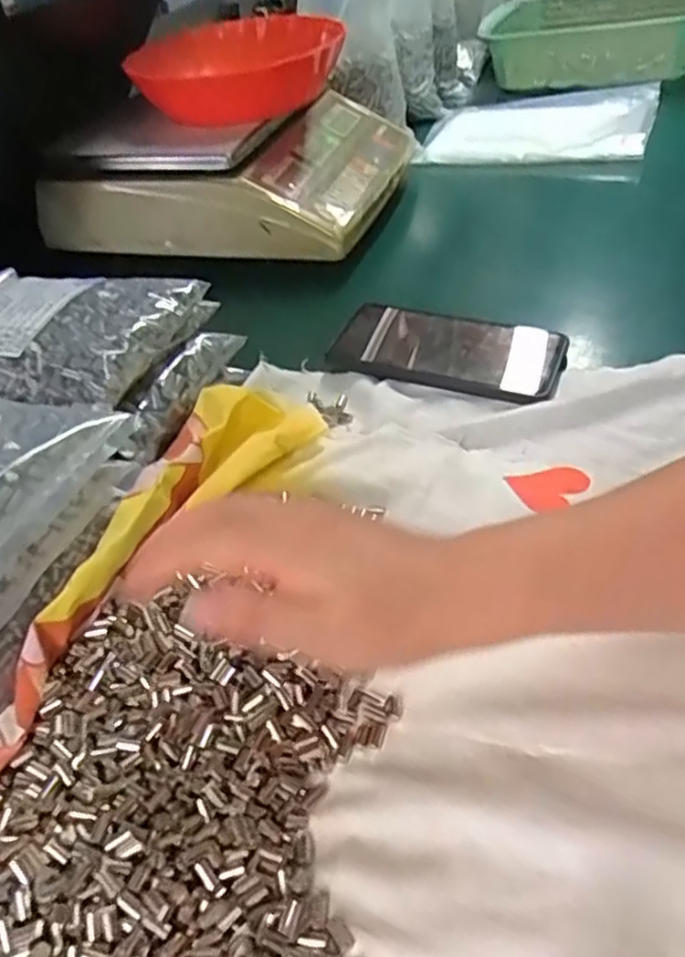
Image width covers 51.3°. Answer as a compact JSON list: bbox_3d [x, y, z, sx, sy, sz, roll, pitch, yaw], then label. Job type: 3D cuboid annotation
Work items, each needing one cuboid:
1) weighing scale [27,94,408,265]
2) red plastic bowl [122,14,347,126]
[{"bbox_3d":[-0.110,-0.339,0.751,0.328,0.089,0.263,8,46,17],"label":"weighing scale"},{"bbox_3d":[-0.098,-0.411,0.717,0.197,0.056,0.176,-4,44,5],"label":"red plastic bowl"}]

